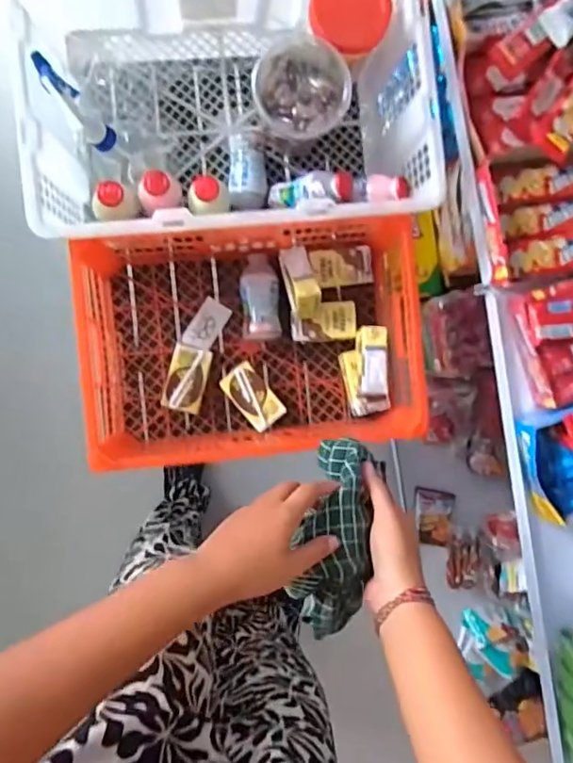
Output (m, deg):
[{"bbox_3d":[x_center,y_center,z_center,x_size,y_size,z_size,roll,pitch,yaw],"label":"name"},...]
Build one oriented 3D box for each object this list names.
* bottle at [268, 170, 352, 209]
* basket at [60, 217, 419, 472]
[{"bbox_3d":[0.028,-0.247,0.724,0.111,0.036,0.035,1,90,32],"label":"bottle"},{"bbox_3d":[-0.044,-0.051,0.720,0.391,0.147,0.268,-5,90,-5],"label":"basket"}]

